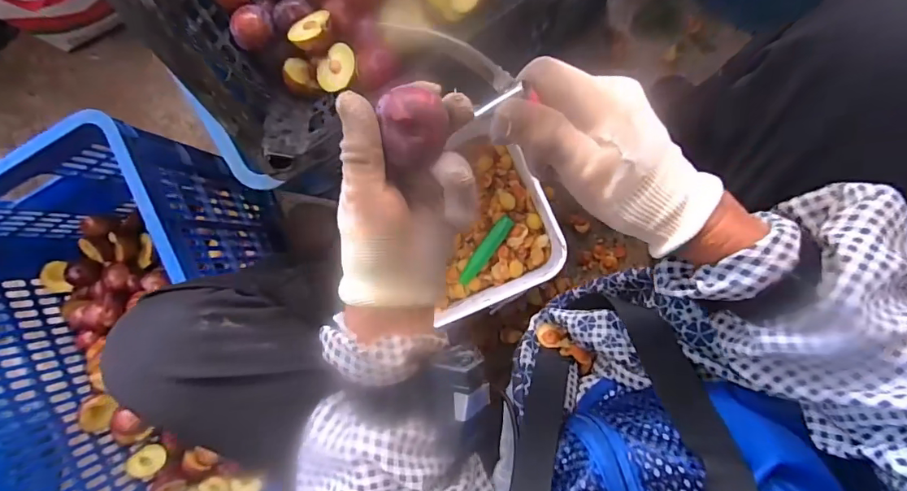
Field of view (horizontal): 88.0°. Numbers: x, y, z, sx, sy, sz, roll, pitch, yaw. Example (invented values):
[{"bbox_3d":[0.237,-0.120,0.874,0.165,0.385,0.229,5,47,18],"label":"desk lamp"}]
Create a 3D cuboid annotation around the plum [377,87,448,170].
[{"bbox_3d":[-0.022,-0.072,0.290,0.036,0.034,0.042,-6,91,7],"label":"plum"}]

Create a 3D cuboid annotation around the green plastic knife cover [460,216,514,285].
[{"bbox_3d":[0.043,0.007,0.631,0.021,0.010,0.105,37,95,5],"label":"green plastic knife cover"}]

